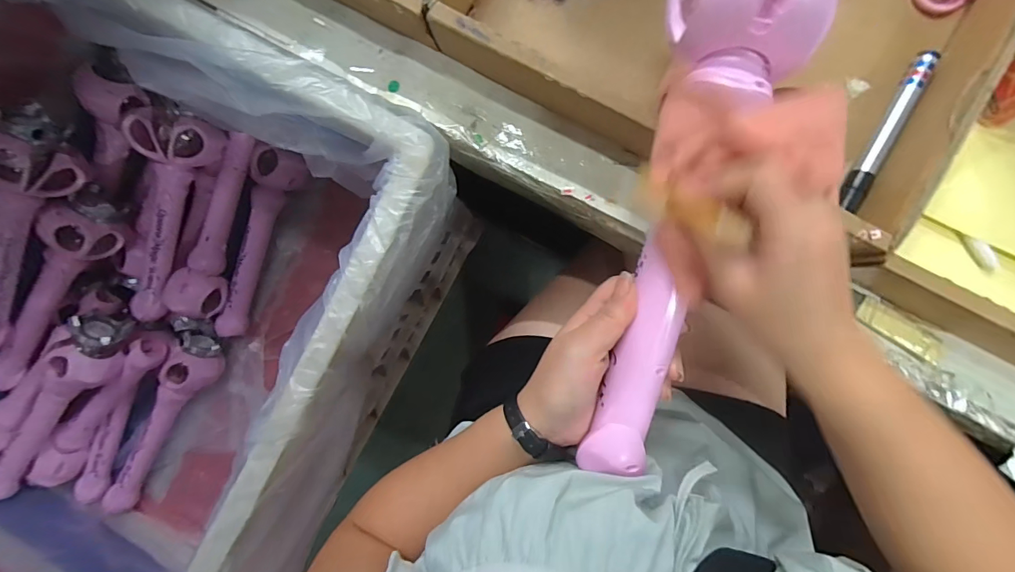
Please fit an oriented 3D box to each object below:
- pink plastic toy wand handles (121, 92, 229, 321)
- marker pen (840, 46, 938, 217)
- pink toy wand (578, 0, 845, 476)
[{"bbox_3d":[-0.515,-0.101,0.649,0.086,0.081,0.328,22,104,4],"label":"pink plastic toy wand handles"},{"bbox_3d":[0.276,-0.112,0.317,0.014,0.013,0.126,27,93,3],"label":"marker pen"},{"bbox_3d":[0.112,-0.047,0.252,0.074,0.046,0.348,12,102,5],"label":"pink toy wand"}]

